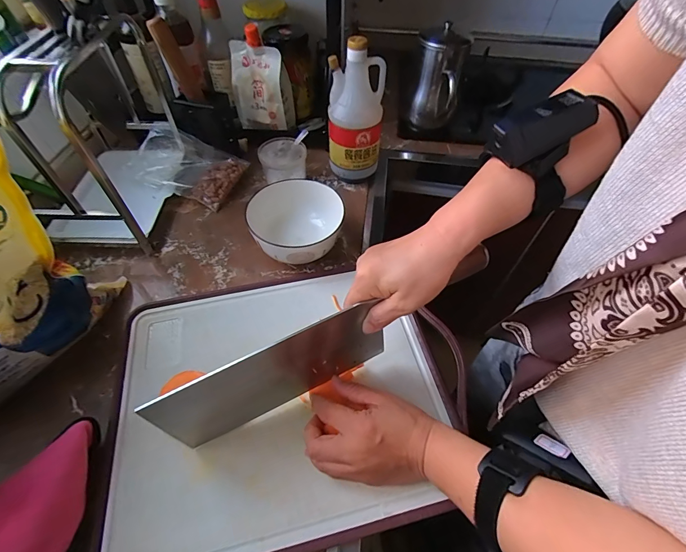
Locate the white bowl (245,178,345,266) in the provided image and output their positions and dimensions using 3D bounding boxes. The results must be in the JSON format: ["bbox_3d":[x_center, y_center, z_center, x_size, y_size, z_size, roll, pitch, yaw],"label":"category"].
[{"bbox_3d":[-0.067,-0.070,0.516,0.129,0.076,0.134,1,53,-1],"label":"white bowl"}]

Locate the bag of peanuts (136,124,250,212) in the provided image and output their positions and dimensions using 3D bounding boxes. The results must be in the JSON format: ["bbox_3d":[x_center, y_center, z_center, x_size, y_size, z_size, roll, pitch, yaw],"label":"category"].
[{"bbox_3d":[-0.273,-0.194,0.609,0.174,0.072,0.108,16,54,11],"label":"bag of peanuts"}]

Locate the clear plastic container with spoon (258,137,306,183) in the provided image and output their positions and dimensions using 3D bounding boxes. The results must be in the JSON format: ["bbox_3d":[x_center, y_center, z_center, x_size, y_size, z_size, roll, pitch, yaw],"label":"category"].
[{"bbox_3d":[-0.103,-0.195,0.616,0.080,0.068,0.078,-20,56,-15],"label":"clear plastic container with spoon"}]

